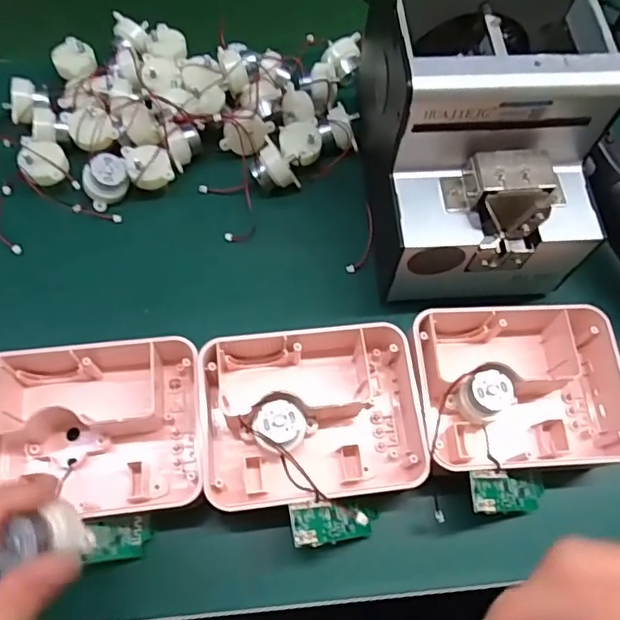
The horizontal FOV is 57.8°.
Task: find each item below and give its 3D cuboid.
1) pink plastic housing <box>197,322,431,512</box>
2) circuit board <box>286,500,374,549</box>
[{"bbox_3d":[0.003,0.058,0.345,0.134,0.042,0.104,-6,62,-5],"label":"pink plastic housing"},{"bbox_3d":[0.015,0.120,0.318,0.063,0.007,0.022,16,52,-42],"label":"circuit board"}]

